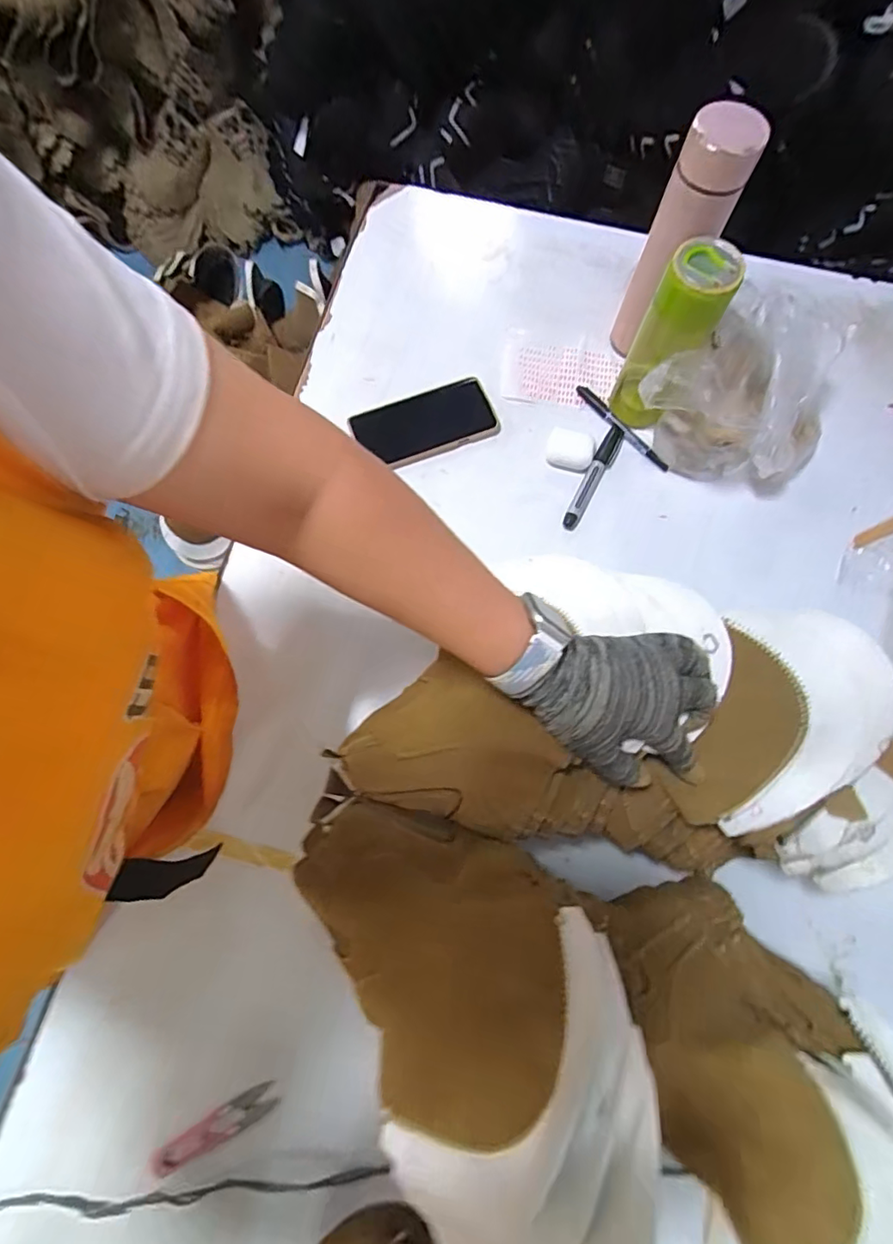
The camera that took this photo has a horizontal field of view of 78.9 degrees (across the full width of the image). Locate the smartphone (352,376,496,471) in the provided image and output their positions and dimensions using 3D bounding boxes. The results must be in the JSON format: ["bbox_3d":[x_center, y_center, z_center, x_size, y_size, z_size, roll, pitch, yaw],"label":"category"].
[{"bbox_3d":[-0.023,-0.226,0.619,0.156,0.015,0.078,-22,74,-7],"label":"smartphone"}]

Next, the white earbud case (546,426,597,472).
[{"bbox_3d":[0.140,-0.194,0.612,0.051,0.014,0.046,20,74,6],"label":"white earbud case"}]

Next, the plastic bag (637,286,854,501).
[{"bbox_3d":[0.329,-0.239,0.570,0.170,0.130,0.226,42,77,11],"label":"plastic bag"}]

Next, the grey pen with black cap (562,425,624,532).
[{"bbox_3d":[0.165,-0.162,0.606,0.022,0.015,0.141,28,75,8],"label":"grey pen with black cap"}]

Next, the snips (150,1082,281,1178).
[{"bbox_3d":[-0.188,0.410,0.437,0.099,0.005,0.021,-26,75,-8],"label":"snips"}]

